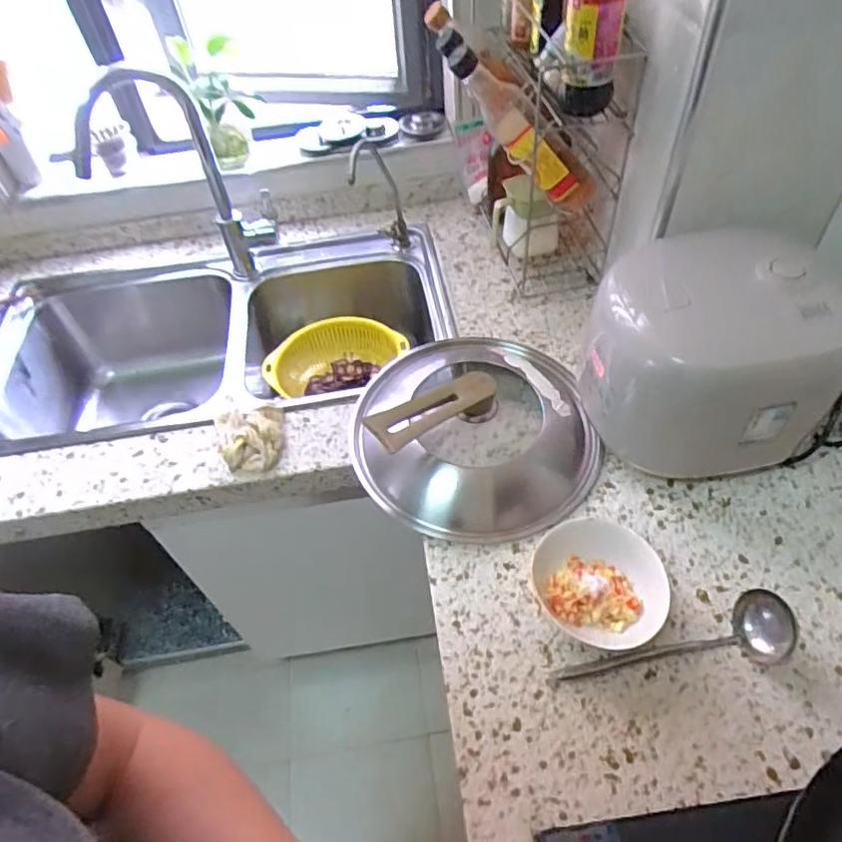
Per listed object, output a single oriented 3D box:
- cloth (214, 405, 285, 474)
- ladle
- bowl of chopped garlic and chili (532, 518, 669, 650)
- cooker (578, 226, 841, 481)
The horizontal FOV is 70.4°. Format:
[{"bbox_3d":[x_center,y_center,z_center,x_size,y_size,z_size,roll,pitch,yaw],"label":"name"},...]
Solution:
[{"bbox_3d":[-0.228,0.021,0.790,0.089,0.032,0.097,-10,51,-2],"label":"cloth"},{"bbox_3d":[0.244,0.226,0.578,0.228,0.049,0.060,-14,51,-6],"label":"ladle"},{"bbox_3d":[0.186,0.172,0.621,0.119,0.053,0.132,-25,53,-14],"label":"bowl of chopped garlic and chili"},{"bbox_3d":[0.336,-0.069,0.701,0.260,0.215,0.213,-2,51,4],"label":"cooker"}]

